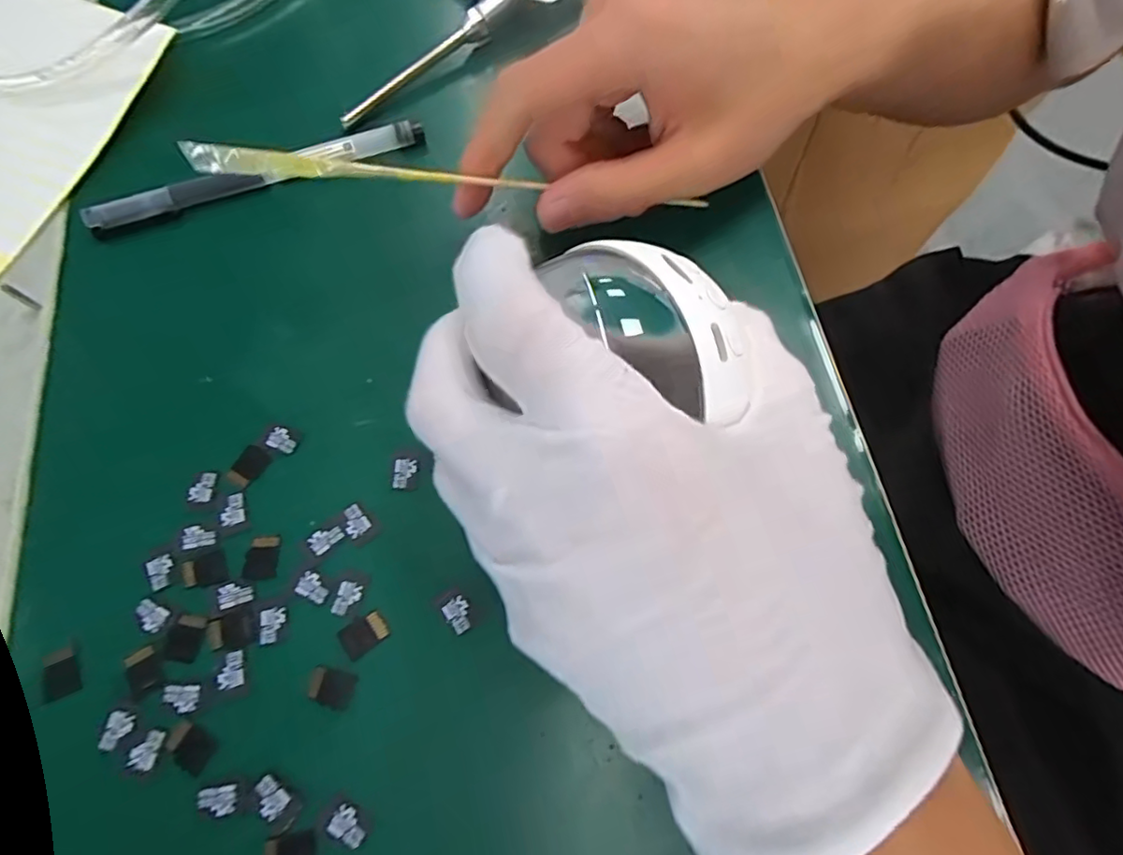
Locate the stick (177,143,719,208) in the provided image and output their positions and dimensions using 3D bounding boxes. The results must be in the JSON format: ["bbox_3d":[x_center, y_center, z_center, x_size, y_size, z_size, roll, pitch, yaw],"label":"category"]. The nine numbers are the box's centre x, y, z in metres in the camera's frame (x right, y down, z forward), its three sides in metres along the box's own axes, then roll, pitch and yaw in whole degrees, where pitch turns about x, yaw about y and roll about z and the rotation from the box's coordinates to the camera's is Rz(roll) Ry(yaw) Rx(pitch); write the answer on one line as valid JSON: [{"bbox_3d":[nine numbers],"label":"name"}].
[{"bbox_3d":[-0.064,-0.088,0.199,0.113,0.006,0.007,-4,69,-20],"label":"stick"}]

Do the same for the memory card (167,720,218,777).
[{"bbox_3d":[-0.116,0.100,0.180,0.014,0.004,0.011,30,74,8],"label":"memory card"}]

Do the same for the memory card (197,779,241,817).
[{"bbox_3d":[-0.104,0.113,0.174,0.013,0.004,0.009,-13,65,-1],"label":"memory card"}]

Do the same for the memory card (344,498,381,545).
[{"bbox_3d":[-0.072,0.034,0.203,0.010,0.004,0.015,-38,73,-14],"label":"memory card"}]

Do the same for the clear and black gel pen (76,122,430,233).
[{"bbox_3d":[-0.133,-0.111,0.253,0.144,0.011,0.011,-18,71,-5],"label":"clear and black gel pen"}]

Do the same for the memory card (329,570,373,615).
[{"bbox_3d":[-0.072,0.056,0.195,0.010,0.004,0.015,17,69,6],"label":"memory card"}]

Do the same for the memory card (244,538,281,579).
[{"bbox_3d":[-0.104,0.045,0.199,0.011,0.004,0.014,-3,69,-1],"label":"memory card"}]

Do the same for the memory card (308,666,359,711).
[{"bbox_3d":[-0.074,0.084,0.185,0.015,0.004,0.011,13,69,6],"label":"memory card"}]

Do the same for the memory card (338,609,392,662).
[{"bbox_3d":[-0.065,0.068,0.190,0.015,0.004,0.011,-31,71,-11],"label":"memory card"}]

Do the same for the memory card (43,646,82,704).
[{"bbox_3d":[-0.163,0.080,0.187,0.011,0.004,0.015,-22,71,-10],"label":"memory card"}]

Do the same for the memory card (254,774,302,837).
[{"bbox_3d":[-0.086,0.113,0.173,0.011,0.004,0.016,-40,76,-14],"label":"memory card"}]

